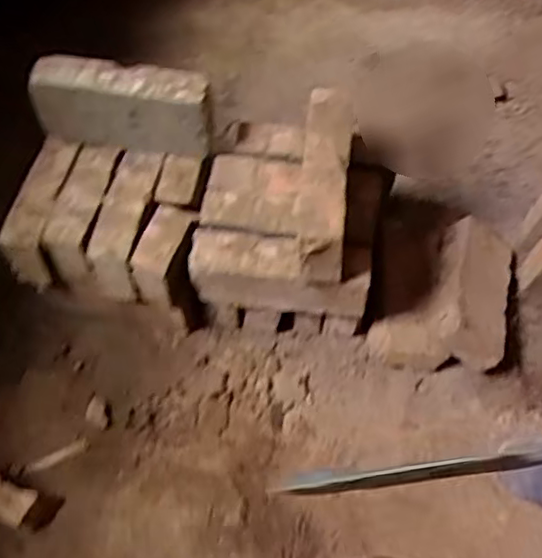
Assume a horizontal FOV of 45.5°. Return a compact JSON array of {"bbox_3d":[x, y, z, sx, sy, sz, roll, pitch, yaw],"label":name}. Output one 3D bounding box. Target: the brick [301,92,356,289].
[{"bbox_3d":[0.068,-0.120,0.833,0.061,0.114,0.243,6,58,3],"label":"brick"}]

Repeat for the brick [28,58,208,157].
[{"bbox_3d":[-0.199,-0.228,0.885,0.235,0.119,0.065,5,58,2],"label":"brick"}]

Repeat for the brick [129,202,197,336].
[{"bbox_3d":[-0.146,-0.011,0.940,0.054,0.176,0.109,17,59,10],"label":"brick"}]

